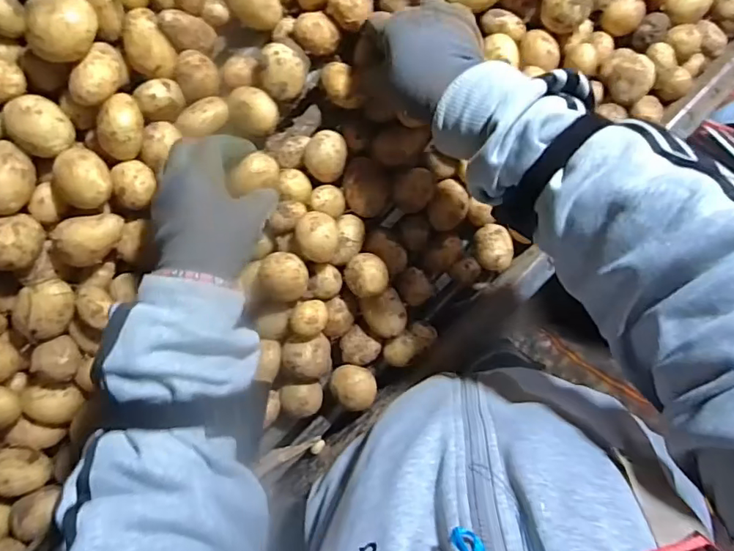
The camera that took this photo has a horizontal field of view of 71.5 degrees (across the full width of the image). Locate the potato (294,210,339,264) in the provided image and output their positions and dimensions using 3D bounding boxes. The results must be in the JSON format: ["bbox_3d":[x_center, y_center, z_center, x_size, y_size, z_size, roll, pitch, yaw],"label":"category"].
[{"bbox_3d":[-0.049,-0.039,0.503,0.040,0.037,0.047,-4,100,-2],"label":"potato"}]

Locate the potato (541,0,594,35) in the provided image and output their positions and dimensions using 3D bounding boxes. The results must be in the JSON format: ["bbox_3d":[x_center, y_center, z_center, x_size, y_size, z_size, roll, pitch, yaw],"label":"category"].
[{"bbox_3d":[0.198,-0.266,0.506,0.042,0.036,0.046,0,100,-2],"label":"potato"}]

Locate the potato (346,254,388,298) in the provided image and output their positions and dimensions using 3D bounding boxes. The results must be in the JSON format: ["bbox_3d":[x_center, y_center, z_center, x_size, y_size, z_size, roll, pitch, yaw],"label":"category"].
[{"bbox_3d":[0.000,-0.002,0.519,0.042,0.033,0.041,-5,100,-2],"label":"potato"}]

